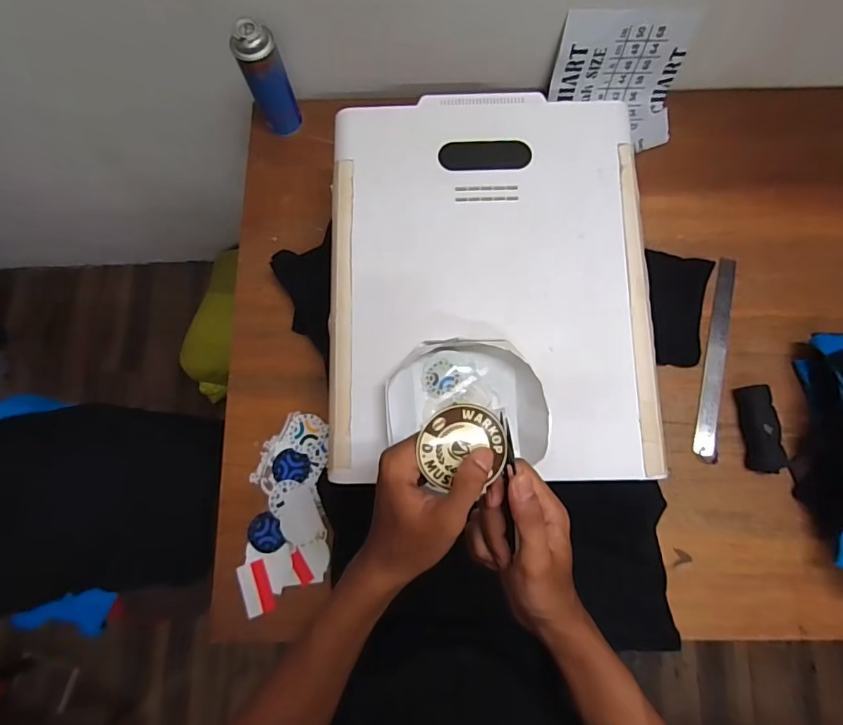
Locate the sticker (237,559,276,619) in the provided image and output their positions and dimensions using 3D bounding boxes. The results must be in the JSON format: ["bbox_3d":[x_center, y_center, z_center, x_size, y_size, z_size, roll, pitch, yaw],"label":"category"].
[{"bbox_3d":[-0.239,0.327,0.670,0.039,0.005,0.072,-17,78,-14],"label":"sticker"}]

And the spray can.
[{"bbox_3d":[-0.246,-0.451,0.749,0.062,0.166,0.066,0,78,1],"label":"spray can"}]

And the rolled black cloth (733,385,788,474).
[{"bbox_3d":[0.508,0.098,0.689,0.049,0.033,0.129,-3,78,1],"label":"rolled black cloth"}]

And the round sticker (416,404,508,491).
[{"bbox_3d":[0.032,0.061,0.343,0.063,0.006,0.059,0,96,-4],"label":"round sticker"}]

